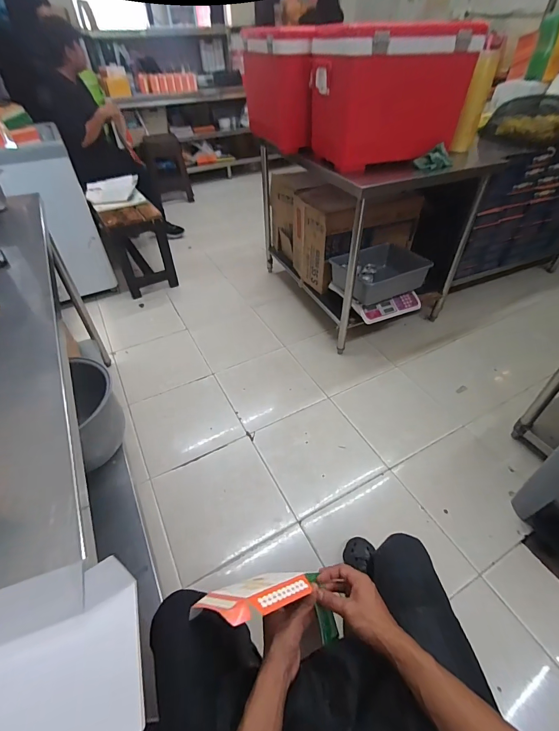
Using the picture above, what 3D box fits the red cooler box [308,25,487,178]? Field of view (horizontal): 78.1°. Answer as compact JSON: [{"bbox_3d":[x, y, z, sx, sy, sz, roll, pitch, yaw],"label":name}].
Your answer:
[{"bbox_3d":[0.386,-0.984,1.260,0.483,0.373,0.303,-14,46,-13],"label":"red cooler box"}]

